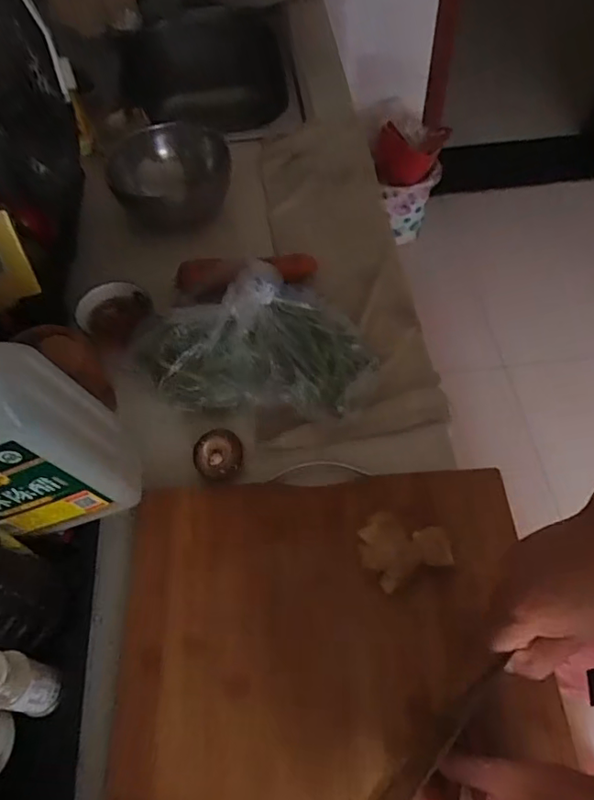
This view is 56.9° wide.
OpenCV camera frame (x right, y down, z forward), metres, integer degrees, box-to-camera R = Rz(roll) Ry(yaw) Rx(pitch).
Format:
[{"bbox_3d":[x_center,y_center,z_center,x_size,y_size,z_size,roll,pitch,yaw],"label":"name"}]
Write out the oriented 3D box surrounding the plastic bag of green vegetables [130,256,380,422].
[{"bbox_3d":[-0.041,-0.067,0.613,0.249,0.084,0.161,4,56,3],"label":"plastic bag of green vegetables"}]

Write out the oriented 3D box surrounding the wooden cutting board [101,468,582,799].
[{"bbox_3d":[0.033,0.310,0.397,0.361,0.030,0.554,-2,56,-1],"label":"wooden cutting board"}]

